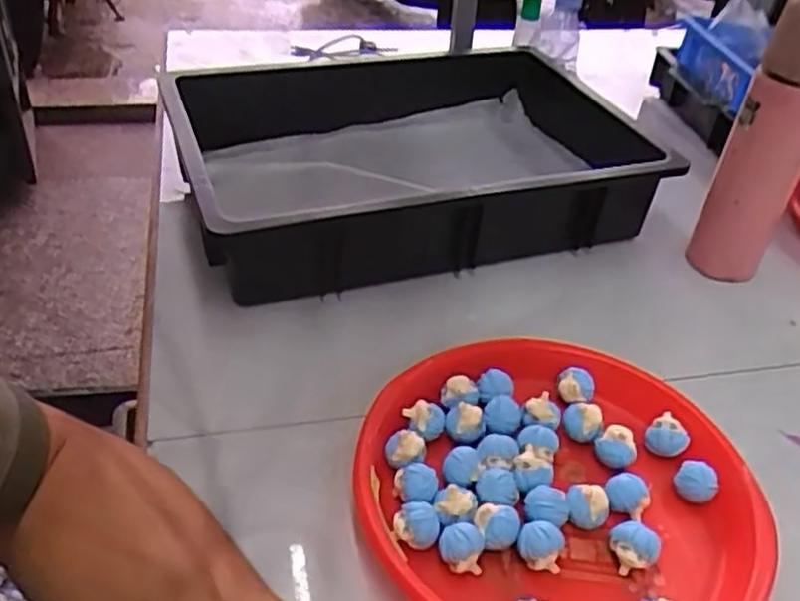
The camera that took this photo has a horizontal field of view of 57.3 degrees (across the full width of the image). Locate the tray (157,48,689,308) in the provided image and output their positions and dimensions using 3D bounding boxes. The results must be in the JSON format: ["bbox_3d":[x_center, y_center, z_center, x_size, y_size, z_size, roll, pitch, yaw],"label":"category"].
[{"bbox_3d":[0.018,-0.141,0.772,0.453,0.158,0.329,-14,37,-15],"label":"tray"}]

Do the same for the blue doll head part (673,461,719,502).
[{"bbox_3d":[0.199,0.121,0.493,0.027,0.018,0.022,19,41,18],"label":"blue doll head part"}]

